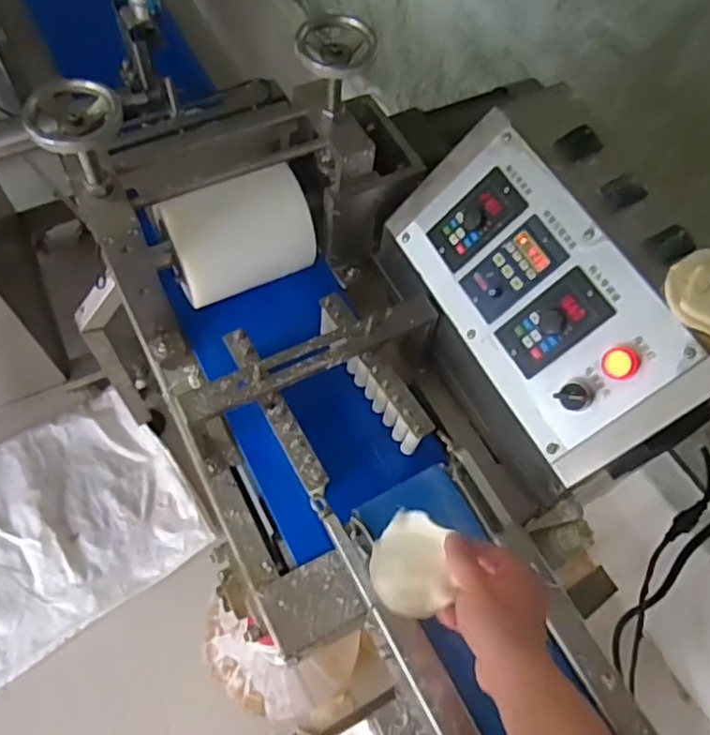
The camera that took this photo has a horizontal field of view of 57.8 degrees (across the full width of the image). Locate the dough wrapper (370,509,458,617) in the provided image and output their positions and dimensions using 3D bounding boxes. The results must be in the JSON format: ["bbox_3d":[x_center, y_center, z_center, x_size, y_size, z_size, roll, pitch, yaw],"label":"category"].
[{"bbox_3d":[0.051,0.176,0.577,0.072,0.014,0.089,-3,78,15],"label":"dough wrapper"}]

